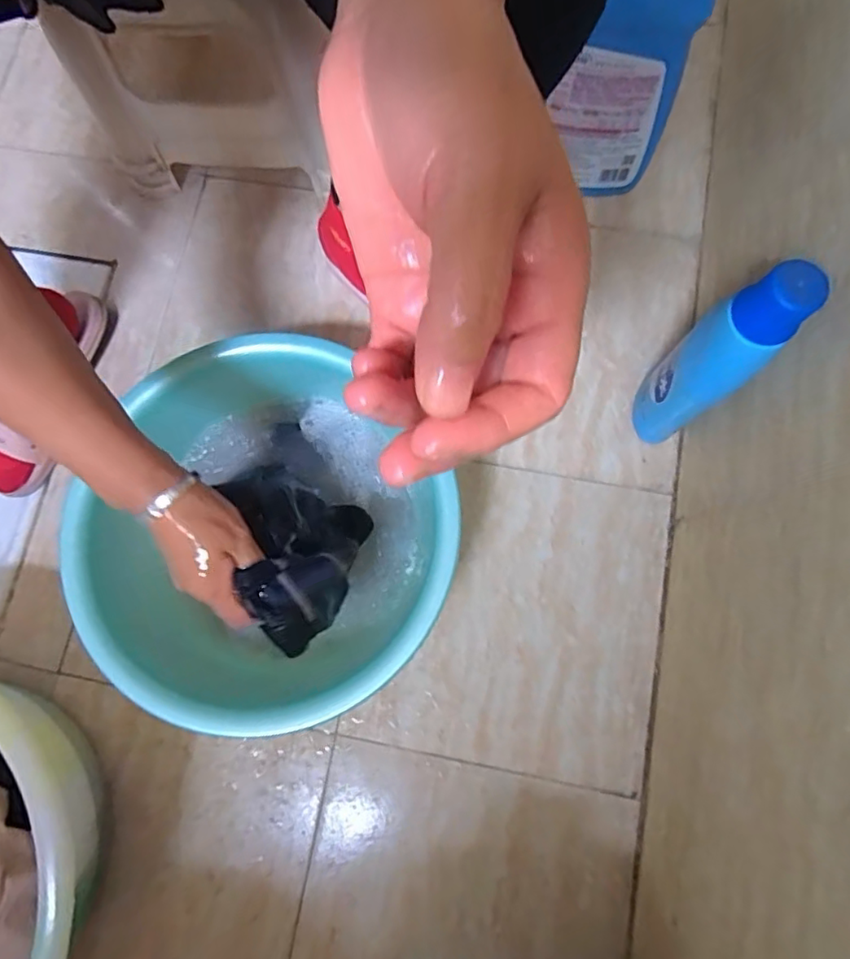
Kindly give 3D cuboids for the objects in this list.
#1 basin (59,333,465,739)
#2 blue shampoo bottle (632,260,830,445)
[{"bbox_3d":[-0.151,0.055,0.542,0.314,0.127,0.338,0,79,1],"label":"basin"},{"bbox_3d":[0.241,-0.098,0.490,0.061,0.249,0.060,42,83,8],"label":"blue shampoo bottle"}]

